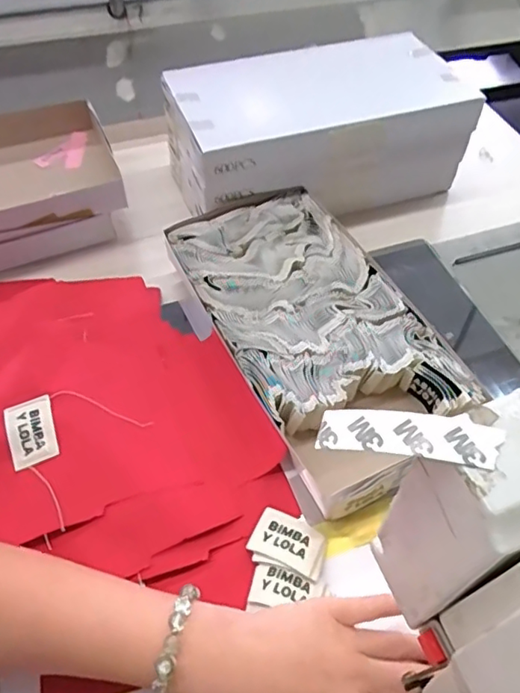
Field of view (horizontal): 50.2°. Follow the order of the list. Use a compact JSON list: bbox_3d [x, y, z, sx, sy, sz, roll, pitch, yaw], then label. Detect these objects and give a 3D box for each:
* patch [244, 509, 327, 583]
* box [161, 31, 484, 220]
[{"bbox_3d":[0.020,0.139,0.391,0.052,0.009,0.037,19,56,12],"label":"patch"},{"bbox_3d":[0.065,-0.241,0.625,0.314,0.112,0.165,-17,57,-14],"label":"box"}]

